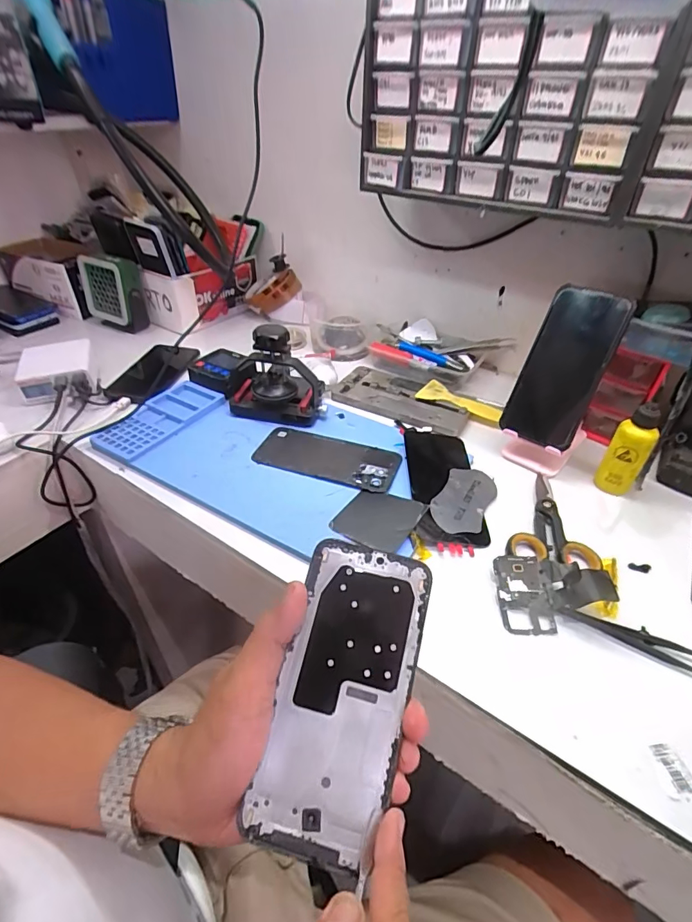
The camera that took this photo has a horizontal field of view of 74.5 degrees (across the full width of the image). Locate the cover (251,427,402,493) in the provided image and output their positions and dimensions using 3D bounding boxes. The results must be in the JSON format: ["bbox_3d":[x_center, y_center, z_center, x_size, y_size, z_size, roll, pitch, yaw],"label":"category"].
[{"bbox_3d":[-0.020,-0.006,0.504,0.156,0.004,0.072,14,41,14],"label":"cover"}]

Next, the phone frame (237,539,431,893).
[{"bbox_3d":[-0.001,0.128,0.255,0.070,0.004,0.157,13,71,7],"label":"phone frame"}]

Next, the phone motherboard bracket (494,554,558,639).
[{"bbox_3d":[0.146,0.110,0.375,0.040,0.004,0.066,0,52,2],"label":"phone motherboard bracket"}]

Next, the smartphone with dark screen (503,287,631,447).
[{"bbox_3d":[0.226,-0.097,0.476,0.079,0.158,0.011,30,18,37],"label":"smartphone with dark screen"}]

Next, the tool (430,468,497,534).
[{"bbox_3d":[0.120,0.038,0.461,0.050,0.004,0.098,28,44,13],"label":"tool"}]

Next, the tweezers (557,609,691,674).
[{"bbox_3d":[0.230,0.138,0.347,0.122,0.008,0.018,20,43,20],"label":"tweezers"}]

